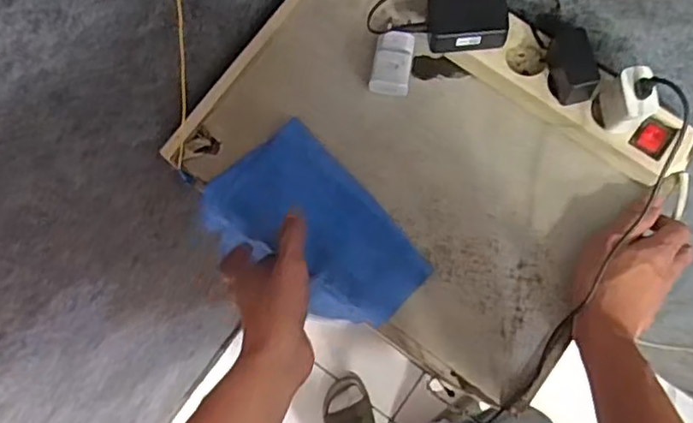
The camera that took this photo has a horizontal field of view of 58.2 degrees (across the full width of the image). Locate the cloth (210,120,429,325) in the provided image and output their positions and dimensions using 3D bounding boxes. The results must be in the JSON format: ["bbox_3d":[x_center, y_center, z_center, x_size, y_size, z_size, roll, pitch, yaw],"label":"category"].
[{"bbox_3d":[-0.030,0.025,0.563,0.121,0.047,0.190,-41,80,-7],"label":"cloth"}]

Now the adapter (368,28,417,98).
[{"bbox_3d":[0.044,-0.139,0.580,0.036,0.017,0.060,12,78,3],"label":"adapter"}]

